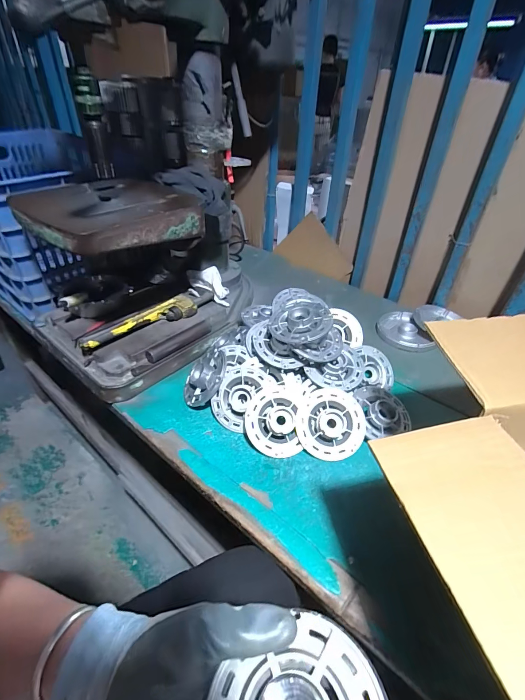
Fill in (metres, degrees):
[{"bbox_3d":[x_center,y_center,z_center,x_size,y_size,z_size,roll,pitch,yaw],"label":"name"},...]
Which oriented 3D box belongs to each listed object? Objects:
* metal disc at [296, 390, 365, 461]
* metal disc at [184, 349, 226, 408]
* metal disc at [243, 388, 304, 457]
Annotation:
[{"bbox_3d":[0.109,0.118,0.545,0.109,0.015,0.107,-3,76,-4],"label":"metal disc"},{"bbox_3d":[-0.107,0.048,0.611,0.099,0.024,0.095,-31,48,19],"label":"metal disc"},{"bbox_3d":[0.019,0.113,0.547,0.103,0.024,0.103,2,75,-8],"label":"metal disc"}]

